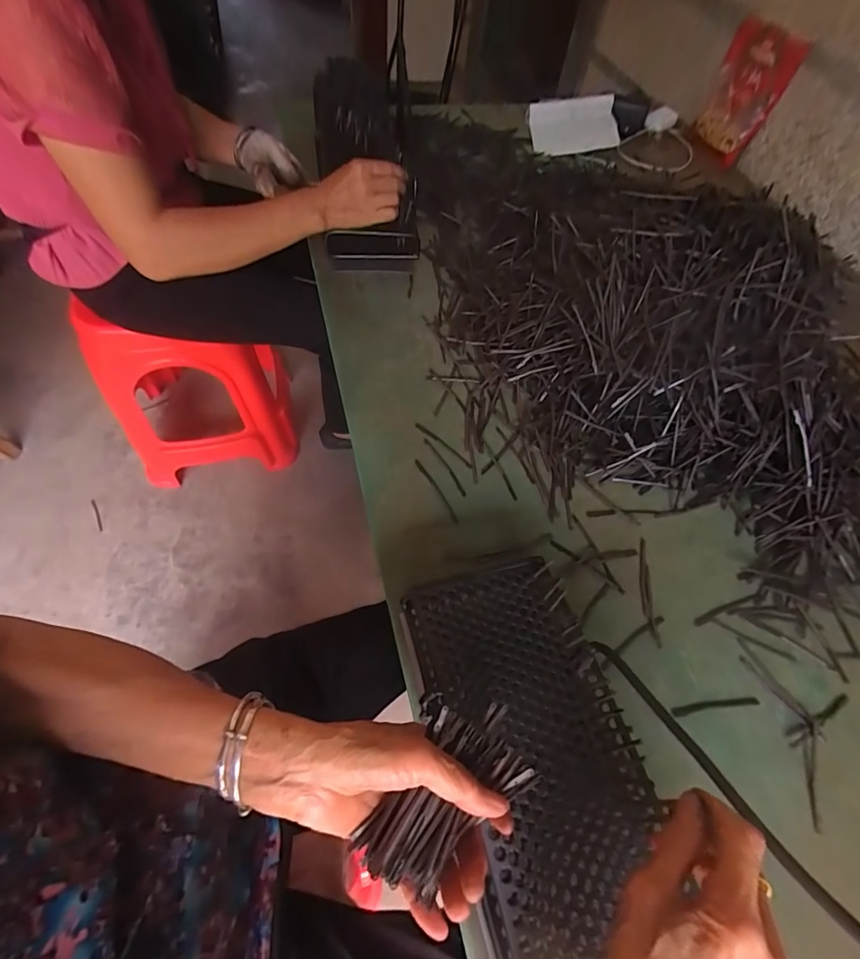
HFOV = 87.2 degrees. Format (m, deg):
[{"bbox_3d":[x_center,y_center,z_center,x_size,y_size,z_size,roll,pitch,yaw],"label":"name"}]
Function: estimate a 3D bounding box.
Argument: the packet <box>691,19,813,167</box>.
[{"bbox_3d":[0.681,-0.844,0.995,0.043,0.215,0.168,-24,61,-36],"label":"packet"}]

